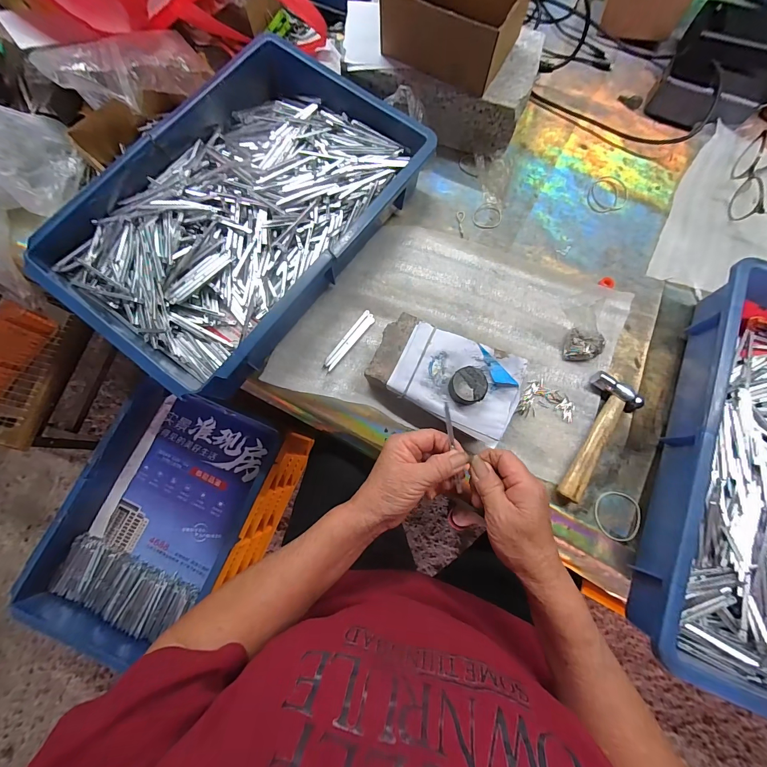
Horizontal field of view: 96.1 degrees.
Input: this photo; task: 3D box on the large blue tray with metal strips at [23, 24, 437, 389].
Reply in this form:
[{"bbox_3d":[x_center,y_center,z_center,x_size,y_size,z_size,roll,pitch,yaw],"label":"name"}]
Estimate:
[{"bbox_3d":[-0.173,-0.216,0.442,0.294,0.069,0.434,35,79,8],"label":"large blue tray with metal strips"}]

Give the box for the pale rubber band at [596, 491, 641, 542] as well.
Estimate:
[{"bbox_3d":[0.270,0.153,0.397,0.049,0.004,0.053,0,76,0],"label":"pale rubber band"}]

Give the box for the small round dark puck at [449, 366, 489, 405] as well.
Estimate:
[{"bbox_3d":[0.092,0.003,0.376,0.038,0.021,0.039,0,76,0],"label":"small round dark puck"}]

